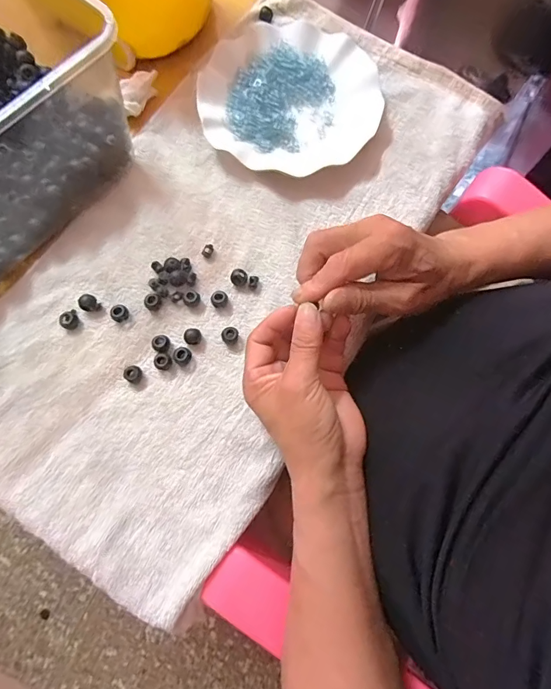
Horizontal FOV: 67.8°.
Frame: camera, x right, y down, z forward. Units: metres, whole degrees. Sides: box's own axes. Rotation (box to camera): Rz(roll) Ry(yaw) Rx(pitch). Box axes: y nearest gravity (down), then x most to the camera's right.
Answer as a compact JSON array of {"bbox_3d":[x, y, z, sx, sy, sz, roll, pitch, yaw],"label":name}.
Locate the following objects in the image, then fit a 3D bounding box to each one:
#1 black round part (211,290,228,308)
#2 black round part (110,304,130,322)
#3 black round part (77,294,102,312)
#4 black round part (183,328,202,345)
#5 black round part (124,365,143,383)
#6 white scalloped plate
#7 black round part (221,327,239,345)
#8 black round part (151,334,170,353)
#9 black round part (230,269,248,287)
[{"bbox_3d":[-0.051,-0.041,0.376,0.013,0.010,0.015,11,76,1],"label":"black round part"},{"bbox_3d":[-0.140,-0.028,0.370,0.012,0.013,0.015,40,78,8],"label":"black round part"},{"bbox_3d":[-0.167,-0.036,0.369,0.015,0.013,0.015,0,76,-1],"label":"black round part"},{"bbox_3d":[-0.074,-0.007,0.366,0.015,0.011,0.013,-1,76,-2],"label":"black round part"},{"bbox_3d":[-0.125,0.026,0.358,0.014,0.009,0.014,0,76,-1],"label":"black round part"},{"bbox_3d":[0.016,-0.254,0.426,0.180,0.021,0.172,0,76,-1],"label":"white scalloped plate"},{"bbox_3d":[-0.040,-0.009,0.364,0.015,0.016,0.016,0,76,-1],"label":"black round part"},{"bbox_3d":[-0.101,0.000,0.364,0.015,0.013,0.015,0,76,-1],"label":"black round part"},{"bbox_3d":[-0.034,-0.062,0.381,0.015,0.011,0.013,-4,76,-2],"label":"black round part"}]

